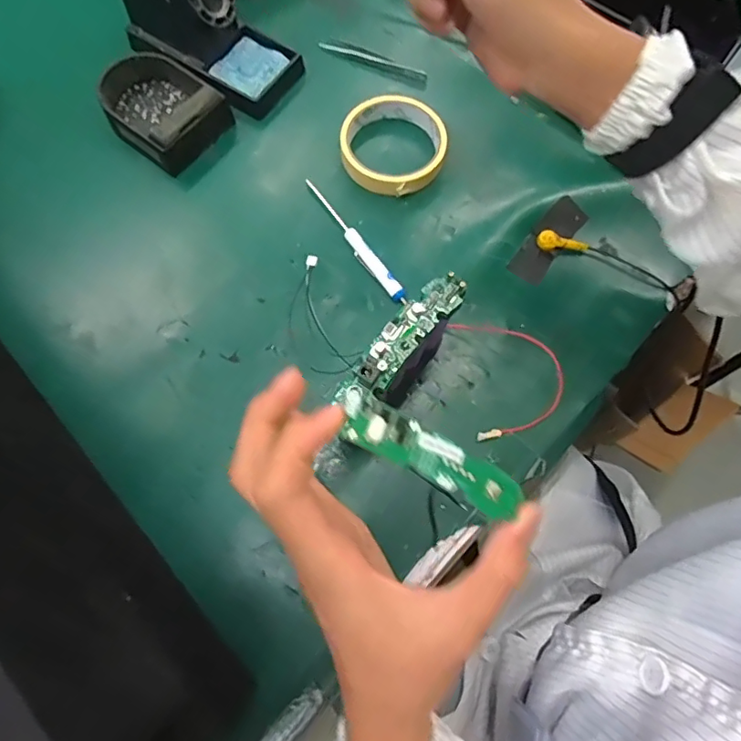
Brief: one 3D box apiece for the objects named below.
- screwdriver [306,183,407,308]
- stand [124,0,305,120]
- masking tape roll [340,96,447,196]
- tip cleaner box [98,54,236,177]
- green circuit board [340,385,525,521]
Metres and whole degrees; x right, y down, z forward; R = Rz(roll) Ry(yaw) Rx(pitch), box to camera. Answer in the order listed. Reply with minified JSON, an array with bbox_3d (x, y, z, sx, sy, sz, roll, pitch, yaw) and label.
[{"bbox_3d":[-0.013,-0.106,0.437,0.013,0.008,0.134,-35,76,-13],"label":"screwdriver"},{"bbox_3d":[-0.141,-0.297,0.463,0.150,0.068,0.077,32,72,8],"label":"stand"},{"bbox_3d":[0.019,-0.193,0.463,0.088,0.021,0.089,1,71,-2],"label":"masking tape roll"},{"bbox_3d":[-0.183,-0.226,0.461,0.106,0.037,0.080,37,73,10],"label":"tip cleaner box"},{"bbox_3d":[0.024,0.033,0.208,0.079,0.008,0.019,30,73,-7],"label":"green circuit board"}]

